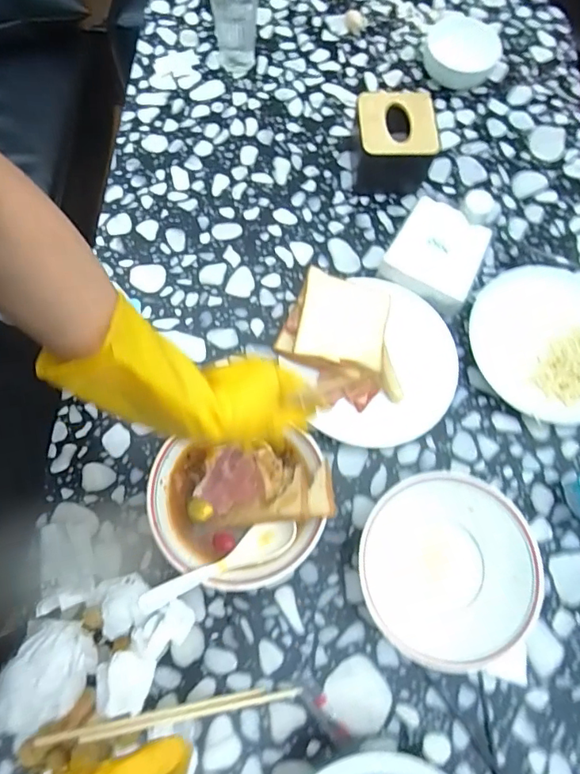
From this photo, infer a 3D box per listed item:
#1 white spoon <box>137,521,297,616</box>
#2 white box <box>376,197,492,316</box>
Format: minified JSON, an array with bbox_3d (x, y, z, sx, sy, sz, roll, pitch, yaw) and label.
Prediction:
[{"bbox_3d":[-0.071,0.180,0.493,0.167,0.022,0.034,-20,73,-22],"label":"white spoon"},{"bbox_3d":[0.200,-0.176,0.663,0.115,0.067,0.125,29,73,7],"label":"white box"}]

